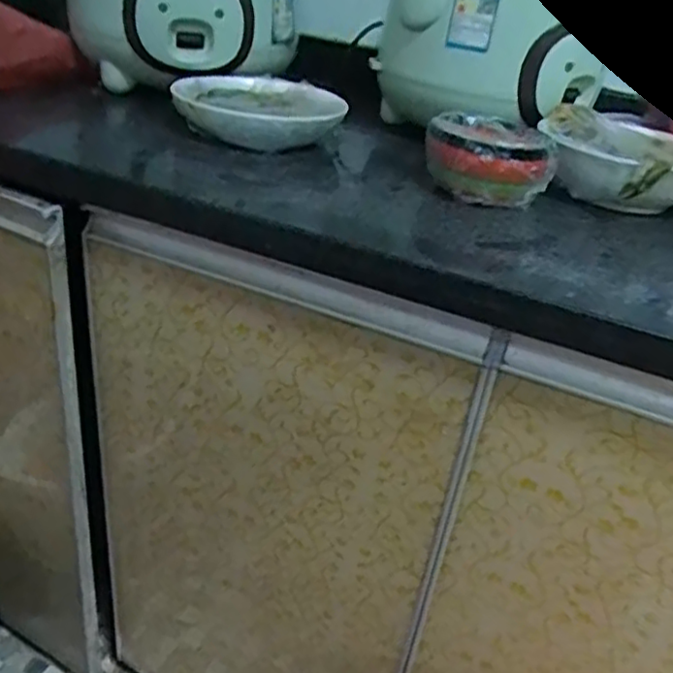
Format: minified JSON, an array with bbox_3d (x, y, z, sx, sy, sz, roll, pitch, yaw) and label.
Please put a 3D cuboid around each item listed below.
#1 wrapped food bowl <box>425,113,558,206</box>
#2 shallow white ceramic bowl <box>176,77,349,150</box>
[{"bbox_3d":[0.140,-0.168,0.637,0.107,0.055,0.128,7,31,-1],"label":"wrapped food bowl"},{"bbox_3d":[-0.081,-0.242,0.723,0.171,0.045,0.164,5,29,-3],"label":"shallow white ceramic bowl"}]

